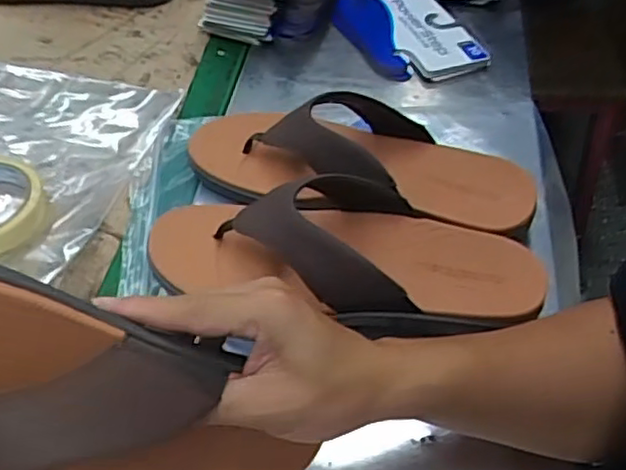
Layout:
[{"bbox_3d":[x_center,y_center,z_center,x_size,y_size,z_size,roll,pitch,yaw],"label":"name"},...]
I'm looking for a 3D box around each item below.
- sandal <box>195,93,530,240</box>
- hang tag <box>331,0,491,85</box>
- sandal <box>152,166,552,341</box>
[{"bbox_3d":[0.035,-0.058,0.539,0.278,0.073,0.103,16,50,13],"label":"sandal"},{"bbox_3d":[0.097,-0.227,0.726,0.124,0.018,0.188,-15,50,-14],"label":"hang tag"},{"bbox_3d":[0.022,0.010,0.475,0.281,0.075,0.108,11,49,9],"label":"sandal"}]

